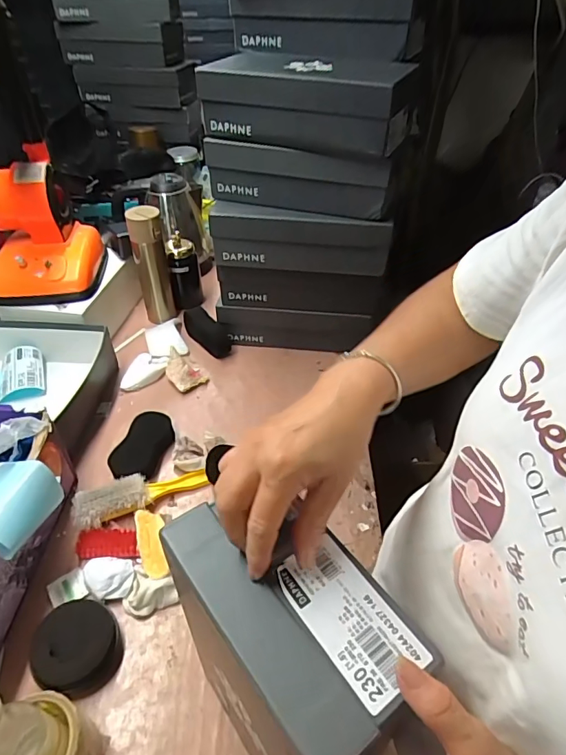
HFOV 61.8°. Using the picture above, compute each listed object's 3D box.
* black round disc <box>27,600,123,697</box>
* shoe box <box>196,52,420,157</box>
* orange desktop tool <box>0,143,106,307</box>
[{"bbox_3d":[-0.238,0.311,0.546,0.091,0.039,0.090,0,43,0],"label":"black round disc"},{"bbox_3d":[0.041,-0.431,0.735,0.302,0.091,0.167,15,44,15],"label":"shoe box"},{"bbox_3d":[-0.457,-0.282,0.884,0.175,0.211,0.201,-2,43,-3],"label":"orange desktop tool"}]

